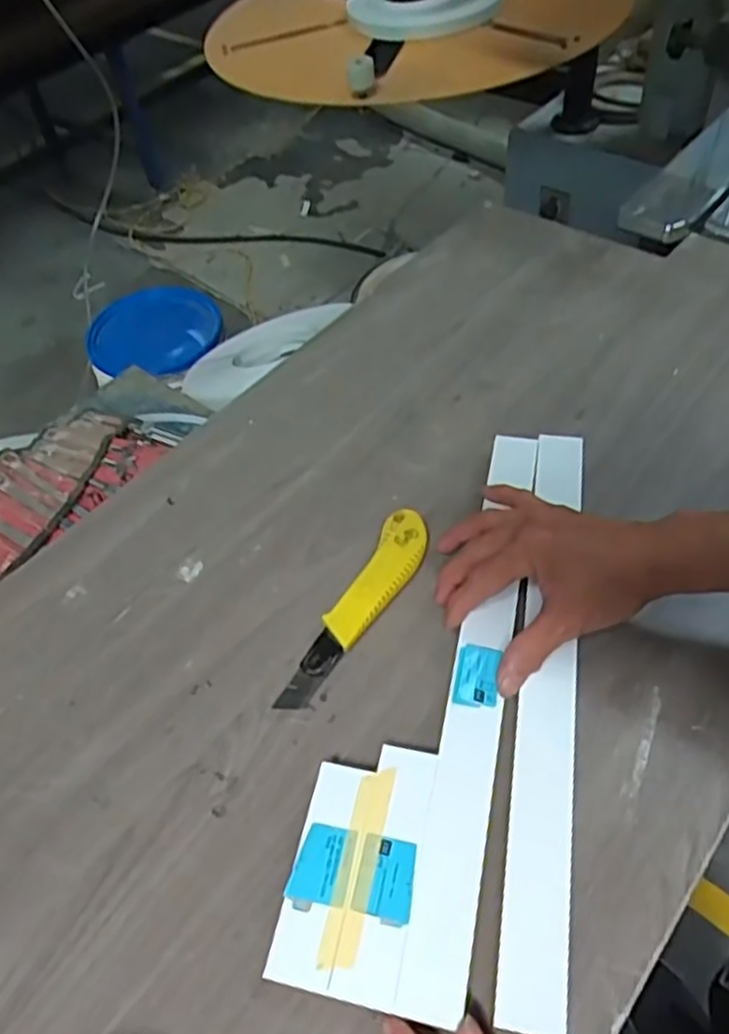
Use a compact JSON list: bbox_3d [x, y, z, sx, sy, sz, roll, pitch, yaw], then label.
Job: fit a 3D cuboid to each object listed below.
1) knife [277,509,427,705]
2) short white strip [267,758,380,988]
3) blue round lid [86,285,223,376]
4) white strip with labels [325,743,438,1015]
[{"bbox_3d":[-0.001,0.064,0.511,0.039,0.021,0.172,21,58,20],"label":"knife"},{"bbox_3d":[-0.021,0.200,0.410,0.035,0.020,0.112,9,54,12],"label":"short white strip"},{"bbox_3d":[-0.465,-0.421,1.615,0.277,0.026,0.244,1,60,-4],"label":"blue round lid"},{"bbox_3d":[0.013,0.197,0.408,0.034,0.019,0.130,8,54,12],"label":"white strip with labels"}]

